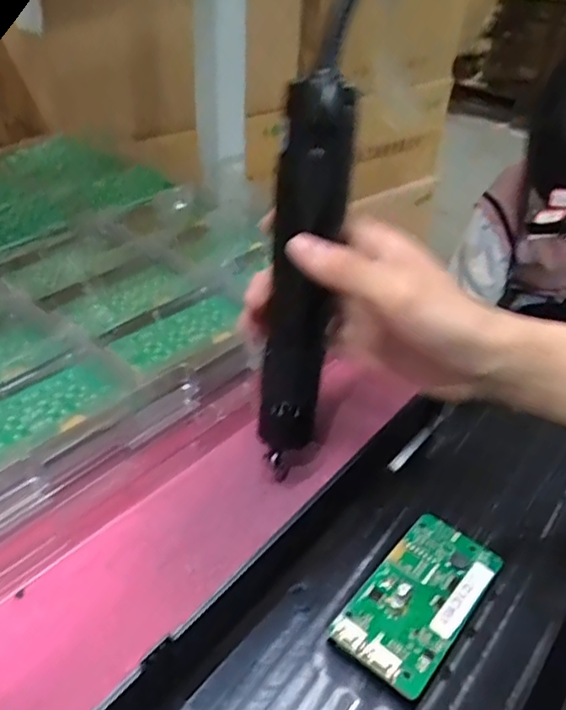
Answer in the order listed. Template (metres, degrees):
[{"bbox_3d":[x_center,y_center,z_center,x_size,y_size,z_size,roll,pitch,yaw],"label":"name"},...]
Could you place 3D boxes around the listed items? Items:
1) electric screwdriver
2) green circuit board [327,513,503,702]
[{"bbox_3d":[0.010,-0.030,0.328,0.034,0.219,0.034,10,23,9],"label":"electric screwdriver"},{"bbox_3d":[0.068,0.120,0.302,0.048,0.015,0.095,28,43,29],"label":"green circuit board"}]

